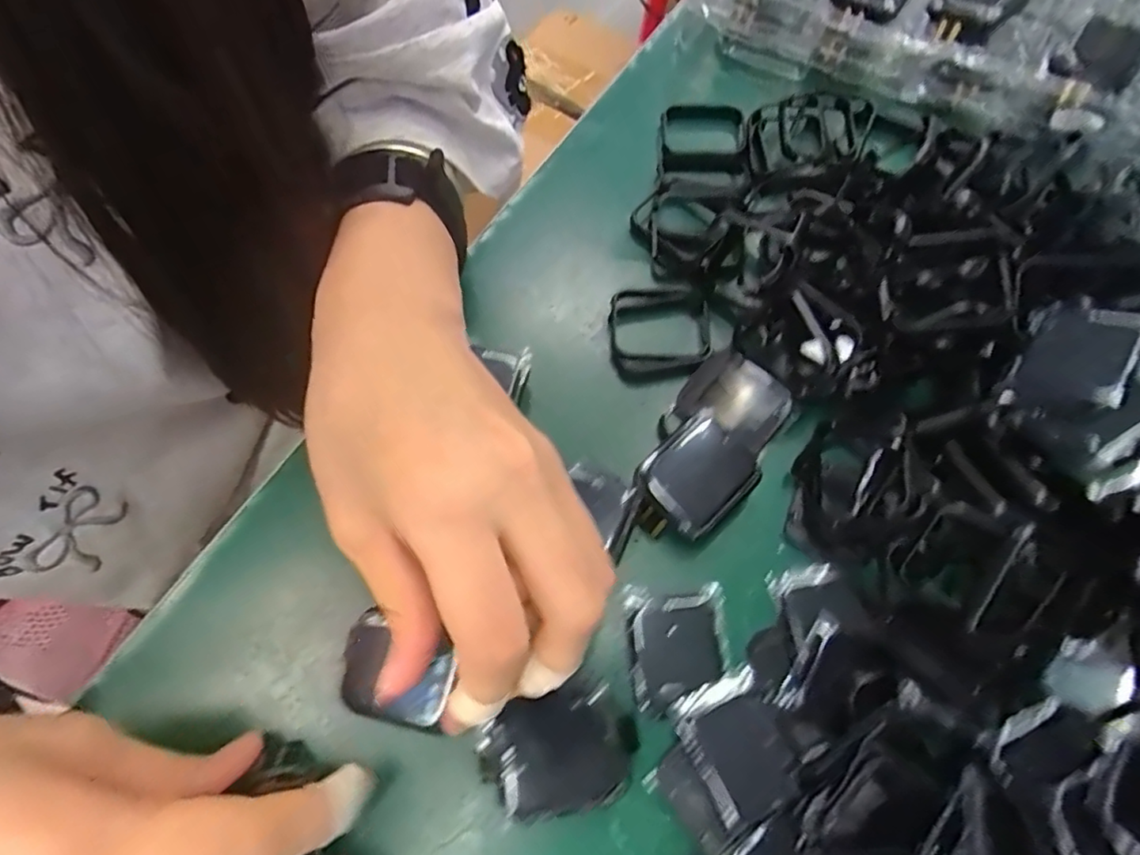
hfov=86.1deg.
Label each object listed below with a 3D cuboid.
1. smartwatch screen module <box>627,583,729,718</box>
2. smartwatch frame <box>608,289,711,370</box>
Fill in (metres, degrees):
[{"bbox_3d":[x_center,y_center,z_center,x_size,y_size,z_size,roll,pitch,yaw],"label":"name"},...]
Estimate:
[{"bbox_3d":[0.040,0.080,0.219,0.037,0.005,0.035,-12,67,-4],"label":"smartwatch screen module"},{"bbox_3d":[0.040,-0.044,0.270,0.046,0.012,0.041,-6,67,-2],"label":"smartwatch frame"}]

